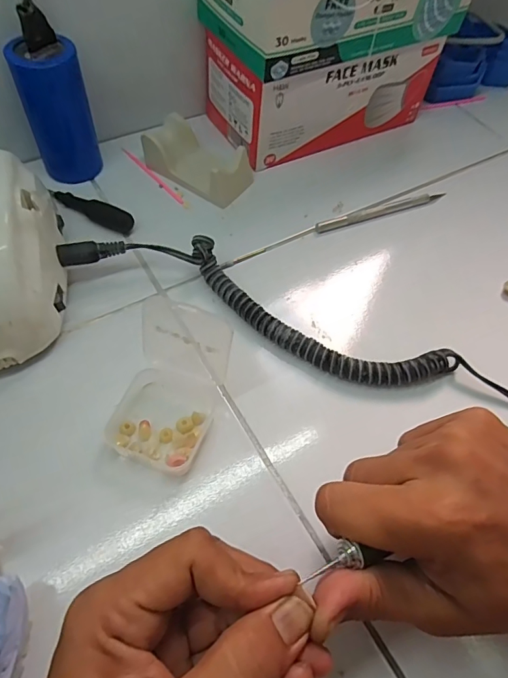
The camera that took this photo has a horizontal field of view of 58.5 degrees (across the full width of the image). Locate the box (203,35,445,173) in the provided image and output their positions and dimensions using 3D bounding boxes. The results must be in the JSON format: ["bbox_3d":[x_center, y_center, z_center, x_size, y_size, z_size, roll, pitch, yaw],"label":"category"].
[{"bbox_3d":[0.063,-0.246,0.432,0.194,0.080,0.095,-25,63,-19],"label":"box"}]

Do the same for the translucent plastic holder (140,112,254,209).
[{"bbox_3d":[-0.050,-0.160,0.407,0.092,0.032,0.052,31,61,15],"label":"translucent plastic holder"}]

